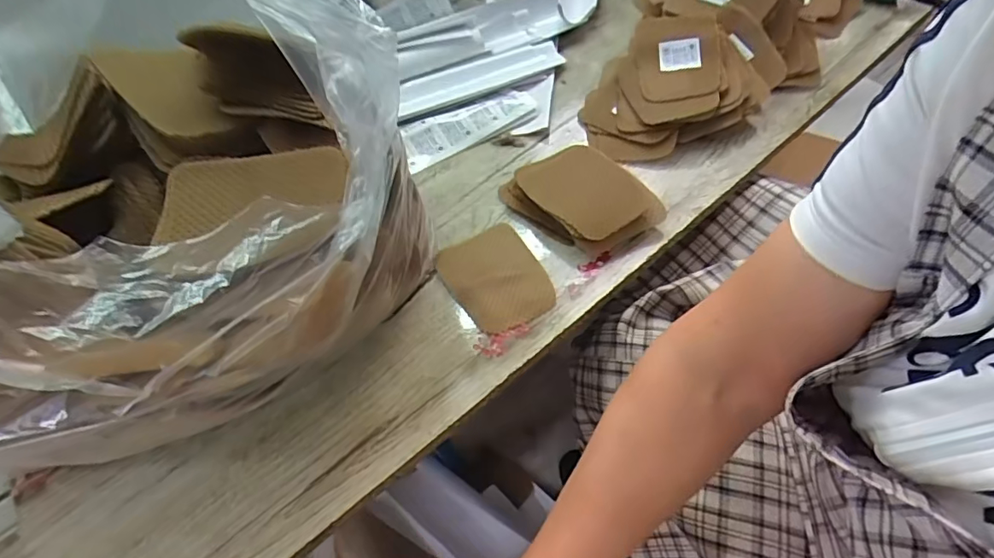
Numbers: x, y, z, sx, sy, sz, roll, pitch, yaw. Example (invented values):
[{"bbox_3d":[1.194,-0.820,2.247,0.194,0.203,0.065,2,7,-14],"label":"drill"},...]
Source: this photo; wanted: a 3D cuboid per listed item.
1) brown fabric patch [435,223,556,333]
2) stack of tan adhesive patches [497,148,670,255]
[{"bbox_3d":[-0.004,-0.004,0.503,0.088,0.009,0.121,-24,55,-13],"label":"brown fabric patch"},{"bbox_3d":[0.089,-0.089,0.535,0.123,0.036,0.140,-27,56,-15],"label":"stack of tan adhesive patches"}]

